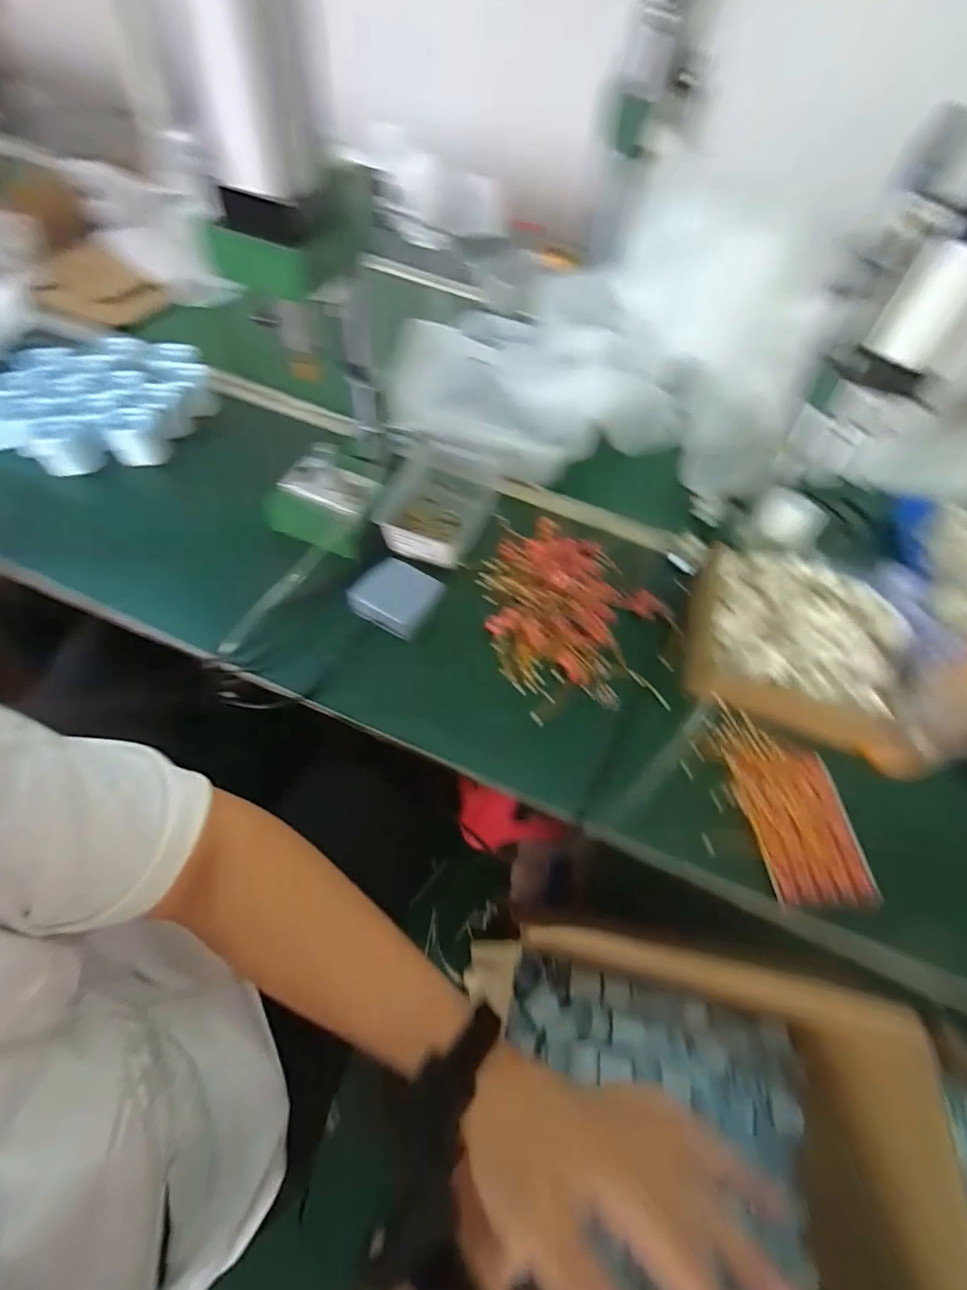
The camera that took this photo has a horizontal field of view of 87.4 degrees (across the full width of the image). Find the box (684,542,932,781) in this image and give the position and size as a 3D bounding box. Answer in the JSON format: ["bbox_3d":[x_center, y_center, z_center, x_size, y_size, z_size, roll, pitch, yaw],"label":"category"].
[{"bbox_3d":[0.366,-0.001,0.566,0.257,0.082,0.186,20,57,6],"label":"box"}]

